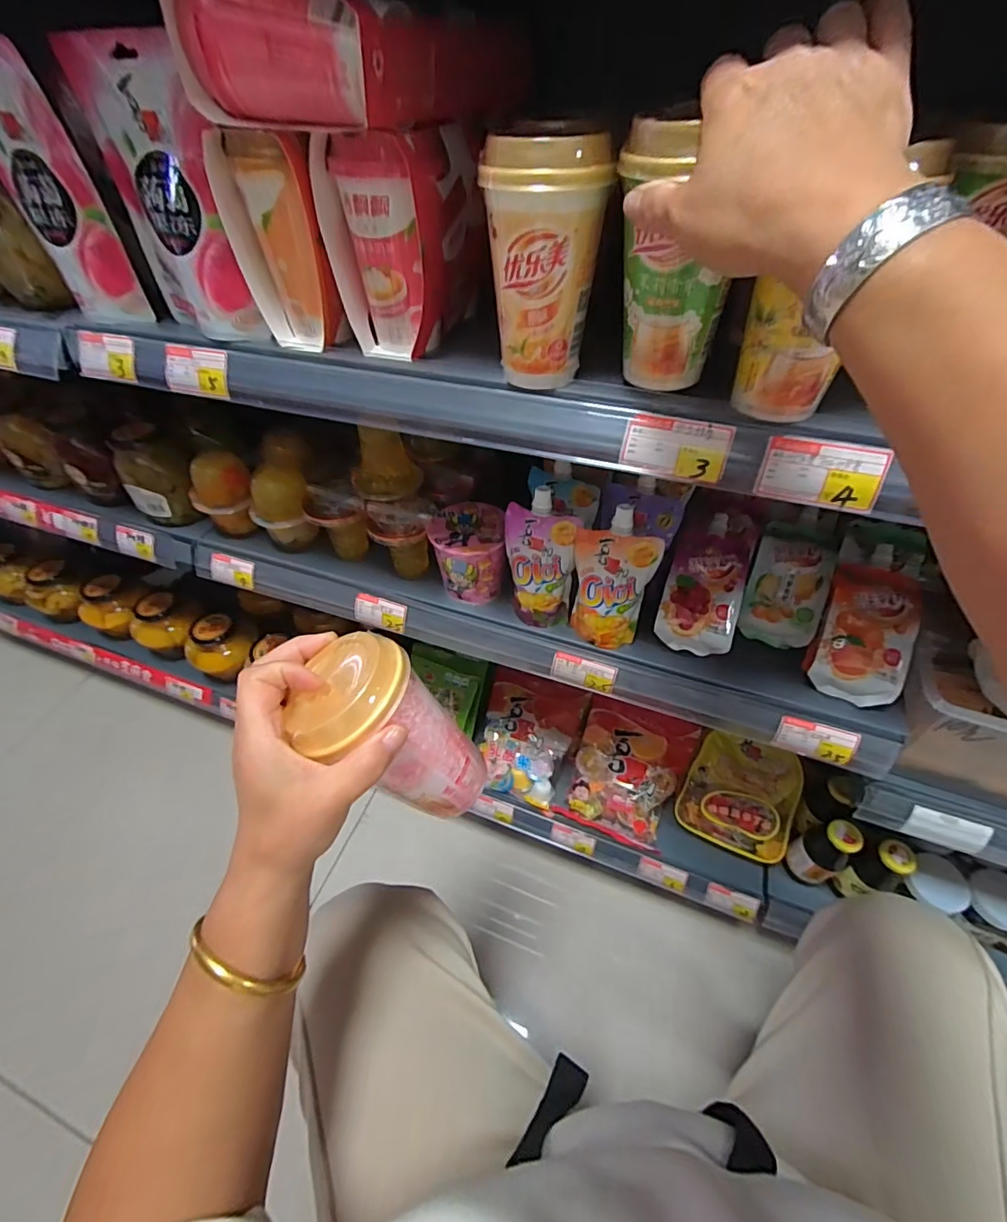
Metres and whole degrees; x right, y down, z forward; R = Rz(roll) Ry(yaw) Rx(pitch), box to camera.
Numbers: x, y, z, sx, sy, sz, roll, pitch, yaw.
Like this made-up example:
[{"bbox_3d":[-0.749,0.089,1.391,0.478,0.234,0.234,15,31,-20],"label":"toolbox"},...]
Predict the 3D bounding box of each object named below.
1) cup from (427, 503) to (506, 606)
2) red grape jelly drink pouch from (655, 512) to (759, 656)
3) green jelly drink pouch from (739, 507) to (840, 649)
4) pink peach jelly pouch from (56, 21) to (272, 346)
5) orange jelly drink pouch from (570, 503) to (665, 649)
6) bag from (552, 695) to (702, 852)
[{"bbox_3d":[-0.042,-0.068,0.616,0.085,0.090,0.091,0,49,0],"label":"cup"},{"bbox_3d":[0.228,-0.035,0.568,0.087,0.032,0.162,15,76,12],"label":"red grape jelly drink pouch"},{"bbox_3d":[0.321,-0.033,0.577,0.074,0.036,0.147,18,83,19],"label":"green jelly drink pouch"},{"bbox_3d":[-0.273,-0.332,0.414,0.141,0.177,0.048,20,52,17],"label":"pink peach jelly pouch"},{"bbox_3d":[0.111,-0.029,0.525,0.080,0.164,0.035,12,50,11],"label":"orange jelly drink pouch"},{"bbox_3d":[0.196,0.260,0.813,0.168,0.038,0.197,20,83,11],"label":"bag"}]

